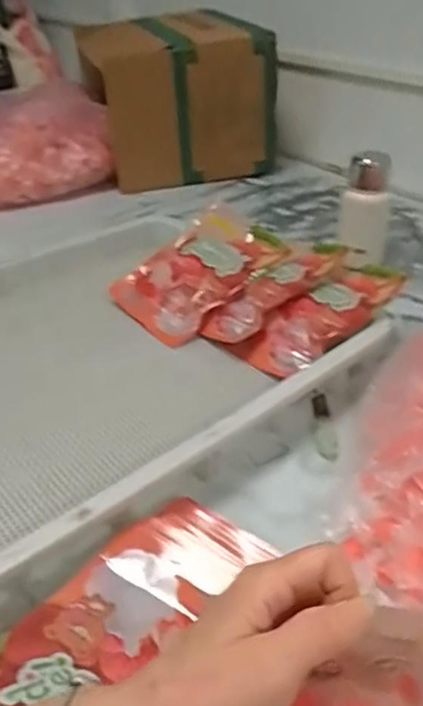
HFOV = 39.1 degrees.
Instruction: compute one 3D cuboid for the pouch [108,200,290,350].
[{"bbox_3d":[-0.024,-0.117,0.819,0.218,0.031,0.162,-39,53,-12],"label":"pouch"}]

